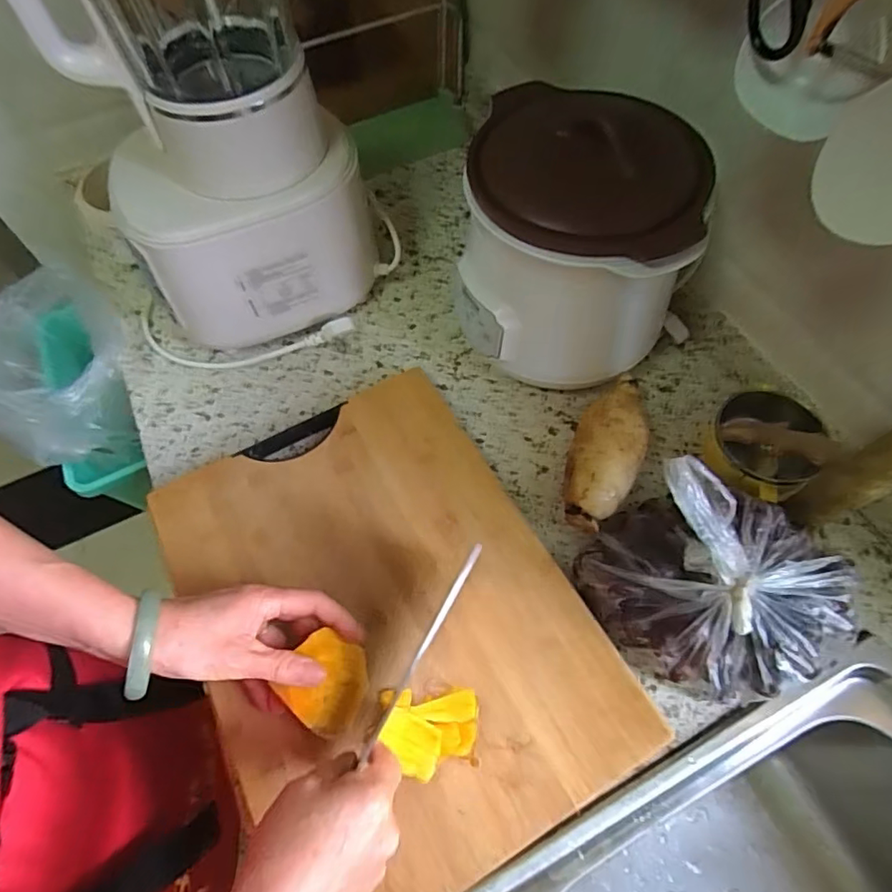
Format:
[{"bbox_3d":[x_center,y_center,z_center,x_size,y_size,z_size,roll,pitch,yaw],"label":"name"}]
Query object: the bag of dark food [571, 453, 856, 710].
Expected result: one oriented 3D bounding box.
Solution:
[{"bbox_3d":[0.211,0.103,0.416,0.203,0.136,0.147,9,62,7],"label":"bag of dark food"}]

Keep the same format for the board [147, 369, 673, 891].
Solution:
[{"bbox_3d":[-0.054,0.141,0.463,0.281,0.032,0.395,-27,64,-12],"label":"board"}]

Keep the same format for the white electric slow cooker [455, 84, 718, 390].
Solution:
[{"bbox_3d":[0.125,-0.181,0.508,0.212,0.183,0.186,19,64,12],"label":"white electric slow cooker"}]

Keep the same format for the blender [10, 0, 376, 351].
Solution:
[{"bbox_3d":[-0.220,-0.299,0.514,0.206,0.377,0.225,-24,63,-11],"label":"blender"}]

